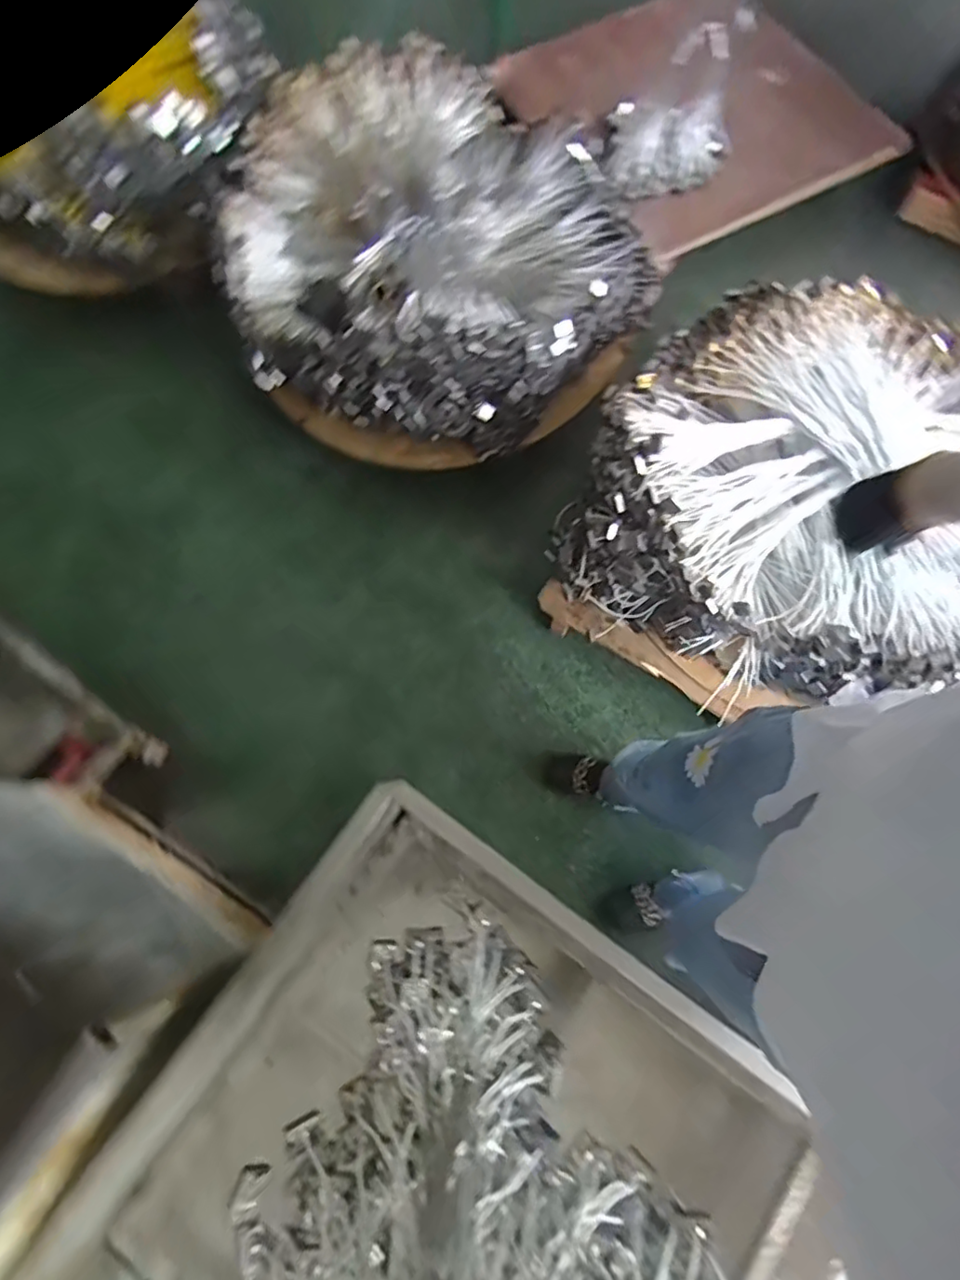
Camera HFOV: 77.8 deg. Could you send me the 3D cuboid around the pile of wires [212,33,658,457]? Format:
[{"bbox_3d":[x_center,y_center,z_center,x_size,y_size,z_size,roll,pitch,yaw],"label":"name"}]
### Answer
[{"bbox_3d":[-0.138,-0.938,1.429,0.921,0.291,0.921,0,72,0],"label":"pile of wires"}]

